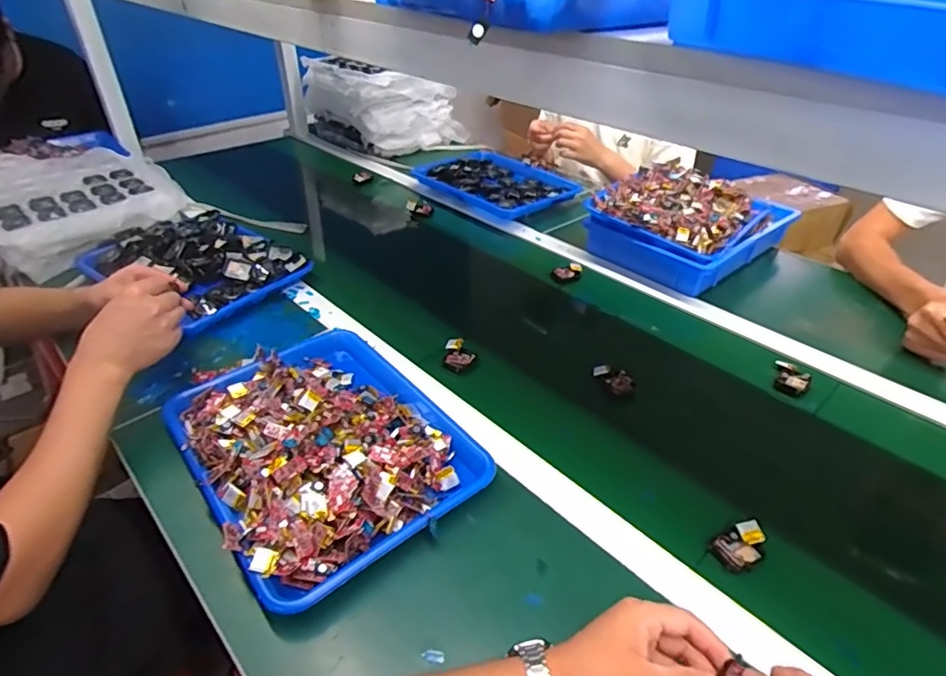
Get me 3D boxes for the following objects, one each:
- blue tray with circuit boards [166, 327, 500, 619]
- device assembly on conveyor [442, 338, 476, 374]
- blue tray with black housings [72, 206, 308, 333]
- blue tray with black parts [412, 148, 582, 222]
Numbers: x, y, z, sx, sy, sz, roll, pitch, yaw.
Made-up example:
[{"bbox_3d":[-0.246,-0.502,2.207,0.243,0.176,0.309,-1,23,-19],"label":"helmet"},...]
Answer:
[{"bbox_3d":[-0.165,0.104,0.605,0.255,0.053,0.329,-25,42,-30],"label":"blue tray with circuit boards"},{"bbox_3d":[-0.018,0.022,0.756,0.041,0.017,0.057,2,36,3],"label":"device assembly on conveyor"},{"bbox_3d":[-0.492,-0.138,0.960,0.368,0.057,0.247,25,43,30],"label":"blue tray with black housings"},{"bbox_3d":[0.055,-0.352,1.249,0.244,0.045,0.338,-28,44,-32],"label":"blue tray with black parts"}]

